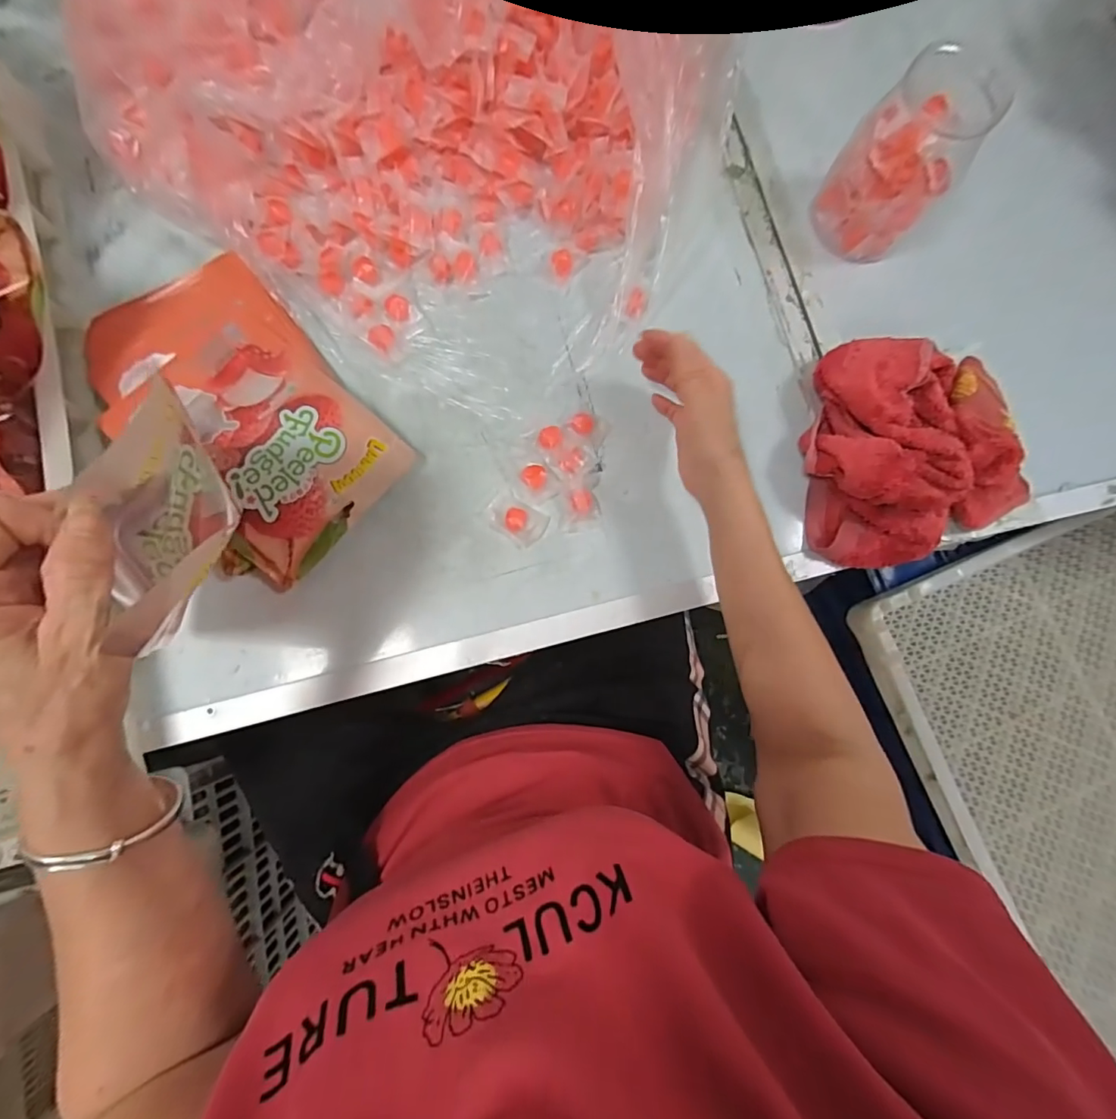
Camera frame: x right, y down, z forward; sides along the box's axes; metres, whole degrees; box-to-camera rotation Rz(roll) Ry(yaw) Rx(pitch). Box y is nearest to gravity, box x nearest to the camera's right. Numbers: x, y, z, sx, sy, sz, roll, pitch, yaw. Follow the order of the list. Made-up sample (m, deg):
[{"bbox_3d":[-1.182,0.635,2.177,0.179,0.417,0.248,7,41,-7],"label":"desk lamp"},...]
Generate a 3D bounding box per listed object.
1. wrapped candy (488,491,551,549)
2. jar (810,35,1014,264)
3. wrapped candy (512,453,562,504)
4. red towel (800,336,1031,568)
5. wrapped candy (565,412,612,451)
[{"bbox_3d":[-0.038,-0.036,0.436,0.052,0.014,0.036,34,81,2],"label":"wrapped candy"},{"bbox_3d":[0.309,-0.358,0.446,0.092,0.125,0.093,1,81,-4],"label":"jar"},{"bbox_3d":[-0.022,-0.075,0.444,0.040,0.010,0.048,-36,85,-8],"label":"wrapped candy"},{"bbox_3d":[0.310,-0.103,0.433,0.178,0.075,0.194,-11,82,-5],"label":"red towel"},{"bbox_3d":[0.029,-0.125,0.455,0.040,0.014,0.029,32,80,2],"label":"wrapped candy"}]

